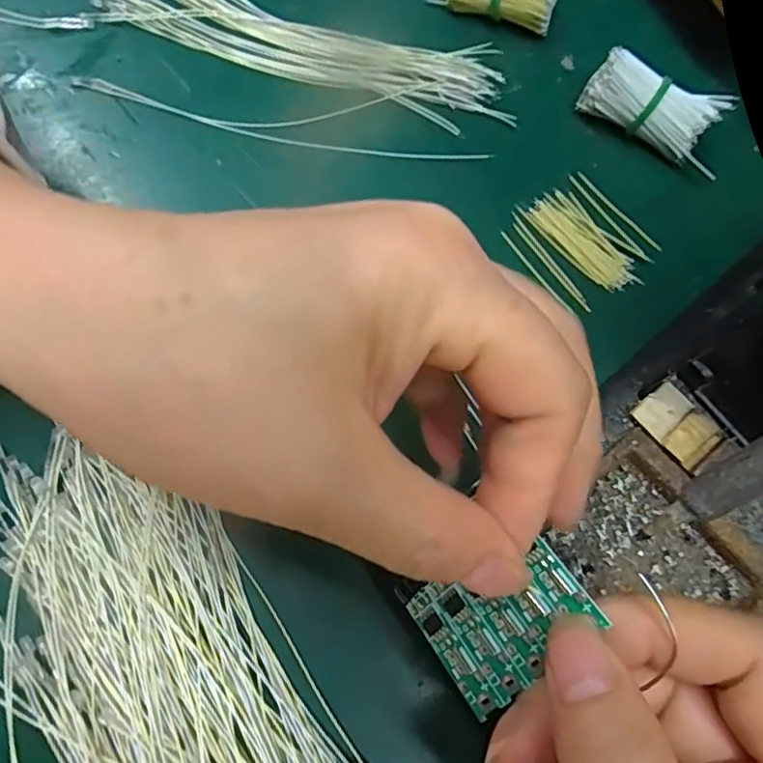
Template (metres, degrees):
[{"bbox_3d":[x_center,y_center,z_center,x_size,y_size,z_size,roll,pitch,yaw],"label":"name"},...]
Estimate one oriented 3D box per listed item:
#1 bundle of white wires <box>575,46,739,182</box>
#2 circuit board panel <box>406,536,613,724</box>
[{"bbox_3d":[0.118,-0.116,0.240,0.062,0.028,0.019,29,72,7],"label":"bundle of white wires"},{"bbox_3d":[0.028,0.056,0.134,0.039,0.004,0.030,-46,64,15],"label":"circuit board panel"}]

